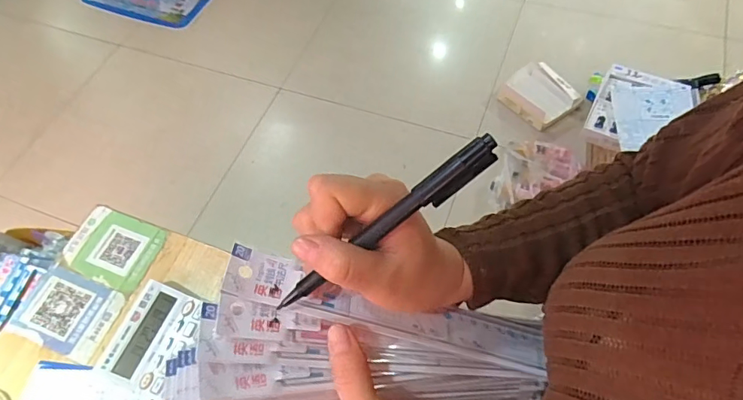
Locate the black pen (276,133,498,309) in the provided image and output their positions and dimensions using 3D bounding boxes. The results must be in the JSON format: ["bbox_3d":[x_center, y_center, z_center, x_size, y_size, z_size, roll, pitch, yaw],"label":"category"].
[{"bbox_3d":[0.005,0.015,0.242,0.141,0.008,0.014,-38,61,17],"label":"black pen"}]

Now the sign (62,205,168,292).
[{"bbox_3d":[-0.368,0.067,0.671,0.132,0.006,0.099,17,62,13],"label":"sign"}]

